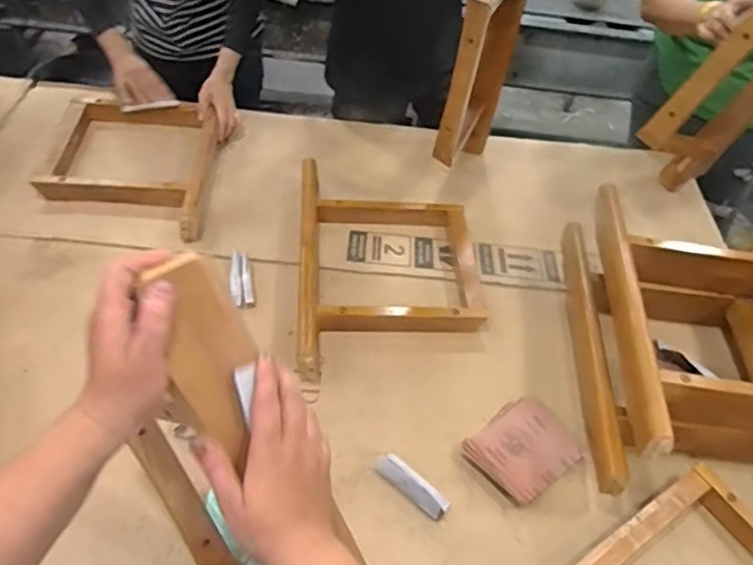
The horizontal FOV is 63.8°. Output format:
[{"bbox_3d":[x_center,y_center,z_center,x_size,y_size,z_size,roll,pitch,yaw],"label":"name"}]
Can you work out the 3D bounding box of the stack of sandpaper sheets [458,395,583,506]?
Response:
[{"bbox_3d":[0.224,0.247,0.911,0.155,0.015,0.126,-28,57,-27],"label":"stack of sandpaper sheets"}]

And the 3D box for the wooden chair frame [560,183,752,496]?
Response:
[{"bbox_3d":[0.498,0.103,0.950,0.352,0.187,0.475,7,49,0],"label":"wooden chair frame"}]

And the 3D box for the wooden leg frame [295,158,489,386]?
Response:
[{"bbox_3d":[0.025,-0.036,1.106,0.327,0.069,0.465,1,49,-6],"label":"wooden leg frame"}]

